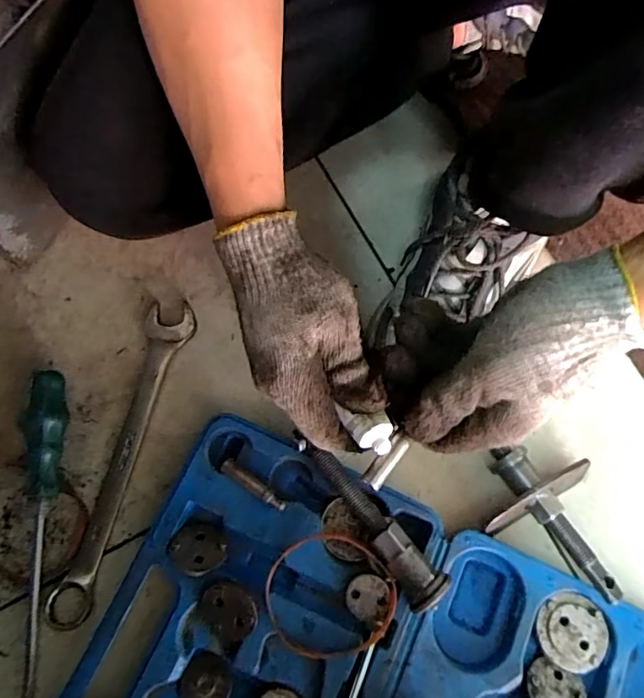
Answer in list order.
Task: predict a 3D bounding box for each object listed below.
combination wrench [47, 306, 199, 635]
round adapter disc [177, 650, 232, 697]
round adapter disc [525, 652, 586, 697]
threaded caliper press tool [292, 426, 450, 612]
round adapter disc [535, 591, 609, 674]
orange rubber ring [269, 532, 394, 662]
[{"bbox_3d":[-0.160,0.082,0.410,0.040,0.014,0.250,15,75,4],"label":"combination wrench"},{"bbox_3d":[-0.081,0.232,0.358,0.035,0.009,0.034,16,75,4],"label":"round adapter disc"},{"bbox_3d":[0.162,0.239,0.359,0.038,0.004,0.036,25,59,15],"label":"round adapter disc"},{"bbox_3d":[0.031,0.120,0.378,0.026,0.031,0.145,-38,66,-10],"label":"threaded caliper press tool"},{"bbox_3d":[0.179,0.202,0.369,0.049,0.004,0.049,0,75,0],"label":"round adapter disc"},{"bbox_3d":[0.005,0.171,0.359,0.089,0.012,0.079,18,75,5],"label":"orange rubber ring"}]

